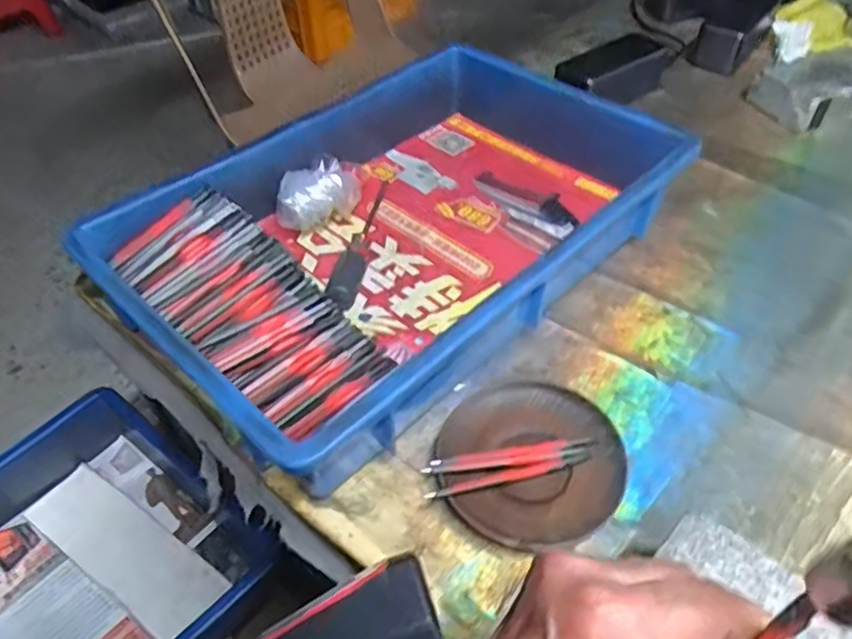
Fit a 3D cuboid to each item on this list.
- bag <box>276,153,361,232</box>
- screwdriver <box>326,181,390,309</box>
[{"bbox_3d":[-0.094,-0.109,0.559,0.080,0.050,0.048,-18,50,-14],"label":"bag"},{"bbox_3d":[-0.052,-0.071,0.543,0.021,0.022,0.181,7,48,8],"label":"screwdriver"}]

